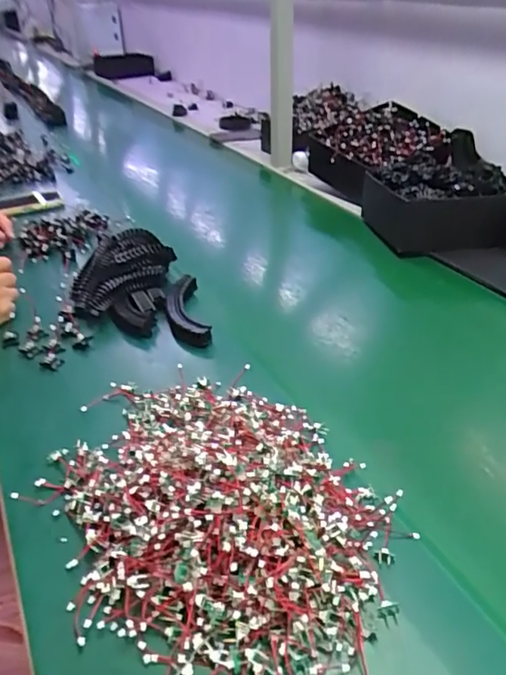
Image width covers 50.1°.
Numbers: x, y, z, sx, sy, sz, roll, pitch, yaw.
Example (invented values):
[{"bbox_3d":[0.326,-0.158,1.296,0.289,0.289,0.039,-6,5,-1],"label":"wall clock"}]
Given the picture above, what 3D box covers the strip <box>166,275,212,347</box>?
[{"bbox_3d":[-0.093,-0.042,0.728,0.047,0.024,0.172,-9,34,-10],"label":"strip"}]

